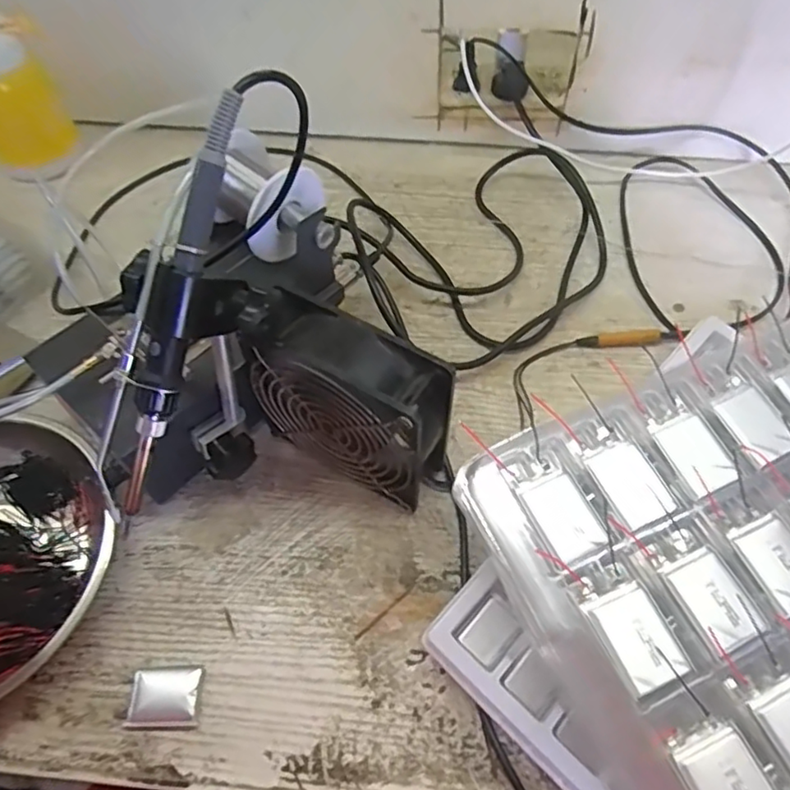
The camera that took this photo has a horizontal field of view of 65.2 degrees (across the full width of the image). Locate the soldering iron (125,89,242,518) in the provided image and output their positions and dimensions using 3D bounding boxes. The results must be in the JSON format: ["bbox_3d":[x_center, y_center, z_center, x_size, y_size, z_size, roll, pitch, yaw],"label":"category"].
[{"bbox_3d":[-0.104,-0.035,0.285,0.018,0.019,0.198,20,102,13],"label":"soldering iron"}]

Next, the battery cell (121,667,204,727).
[{"bbox_3d":[-0.130,0.170,0.348,0.039,0.011,0.030,-3,56,-1],"label":"battery cell"}]

